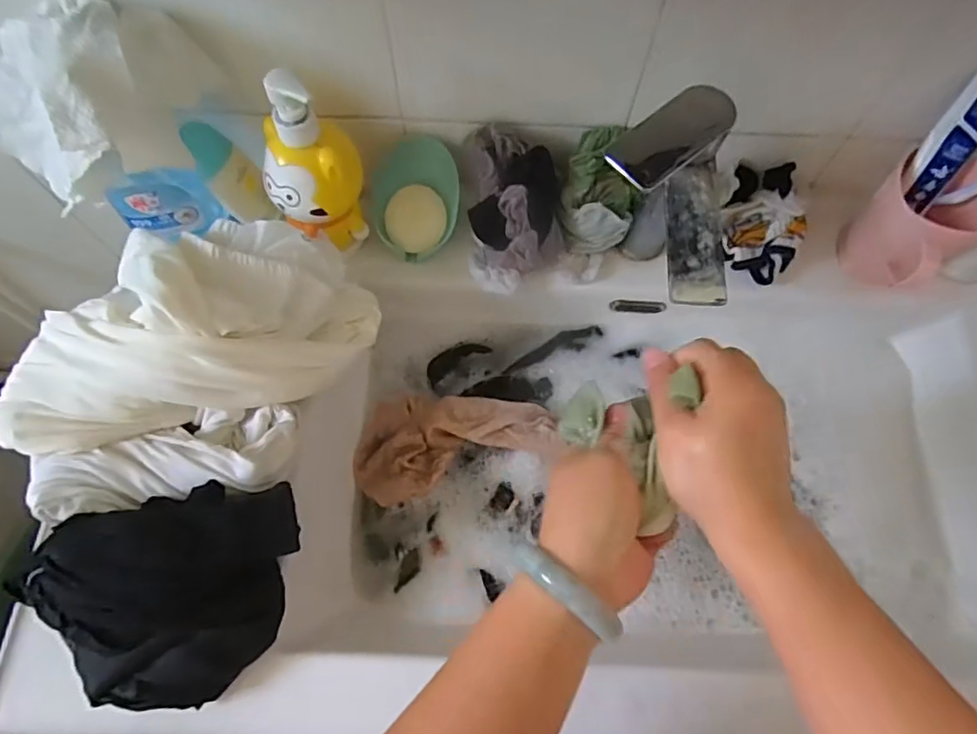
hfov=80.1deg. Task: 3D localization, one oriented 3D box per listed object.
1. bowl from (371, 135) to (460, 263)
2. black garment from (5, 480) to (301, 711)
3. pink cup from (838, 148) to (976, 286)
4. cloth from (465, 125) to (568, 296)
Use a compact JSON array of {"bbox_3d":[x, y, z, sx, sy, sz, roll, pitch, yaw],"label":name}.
[{"bbox_3d":[-0.069,-0.162,0.560,0.079,0.042,0.109,17,101,-8],"label":"bowl"},{"bbox_3d":[-0.227,0.156,0.403,0.161,0.084,0.145,-2,67,-3],"label":"black garment"},{"bbox_3d":[0.387,-0.123,0.528,0.087,0.100,0.094,-18,69,-9],"label":"pink cup"},{"bbox_3d":[0.025,-0.142,0.532,0.084,0.085,0.121,-4,68,-4],"label":"cloth"}]

